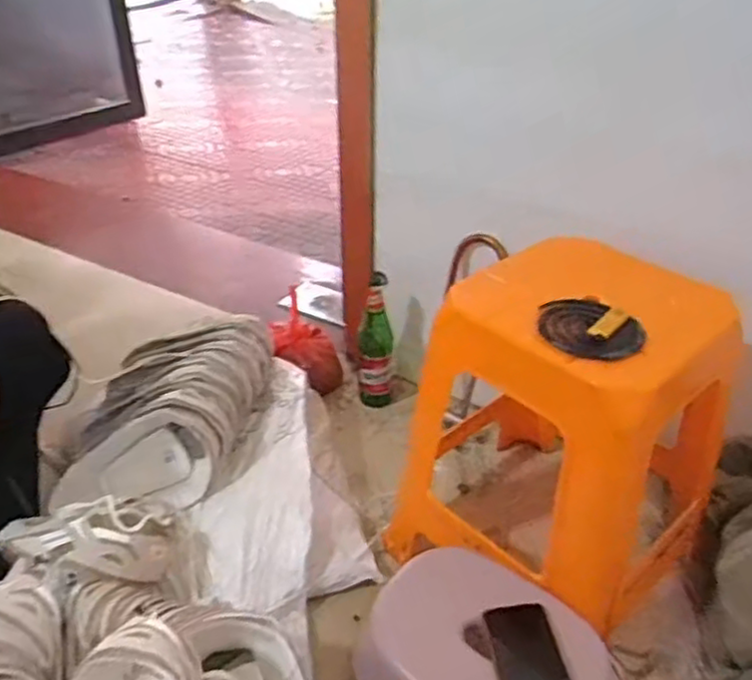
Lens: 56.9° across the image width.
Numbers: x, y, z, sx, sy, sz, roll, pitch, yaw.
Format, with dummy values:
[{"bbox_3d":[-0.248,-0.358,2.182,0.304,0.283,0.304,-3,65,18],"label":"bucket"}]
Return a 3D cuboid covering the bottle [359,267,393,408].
[{"bbox_3d":[0.001,0.019,1.381,0.071,0.311,0.082,1,35,0],"label":"bottle"}]

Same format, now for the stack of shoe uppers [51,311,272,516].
[{"bbox_3d":[-0.348,0.108,1.182,0.244,0.143,0.406,8,36,10],"label":"stack of shoe uppers"}]

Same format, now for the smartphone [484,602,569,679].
[{"bbox_3d":[0.173,0.368,0.764,0.072,0.014,0.160,-15,36,3],"label":"smartphone"}]

